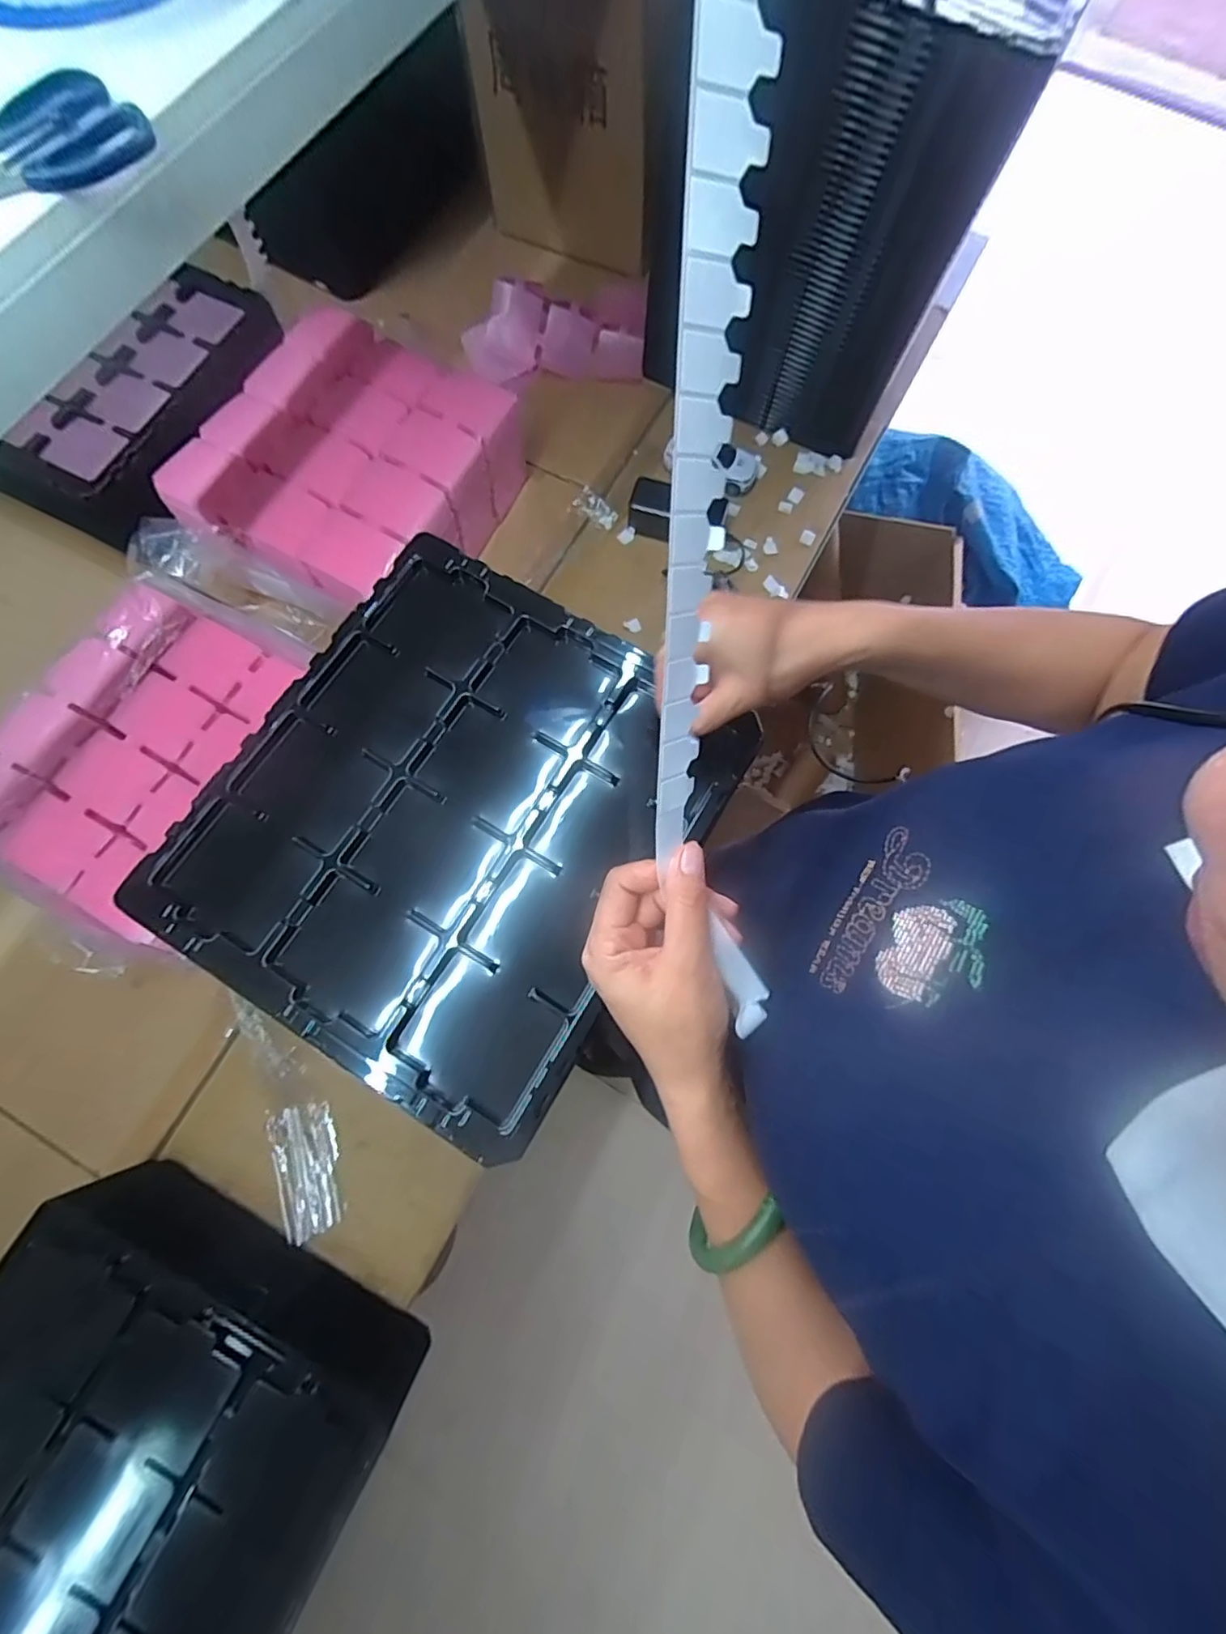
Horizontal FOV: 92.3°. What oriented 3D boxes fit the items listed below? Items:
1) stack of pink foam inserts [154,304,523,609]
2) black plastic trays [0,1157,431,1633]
[{"bbox_3d":[-0.312,-0.420,0.731,0.302,0.113,0.313,26,76,5],"label":"stack of pink foam inserts"},{"bbox_3d":[-0.401,0.562,0.483,0.333,0.141,0.367,27,77,5],"label":"black plastic trays"}]

